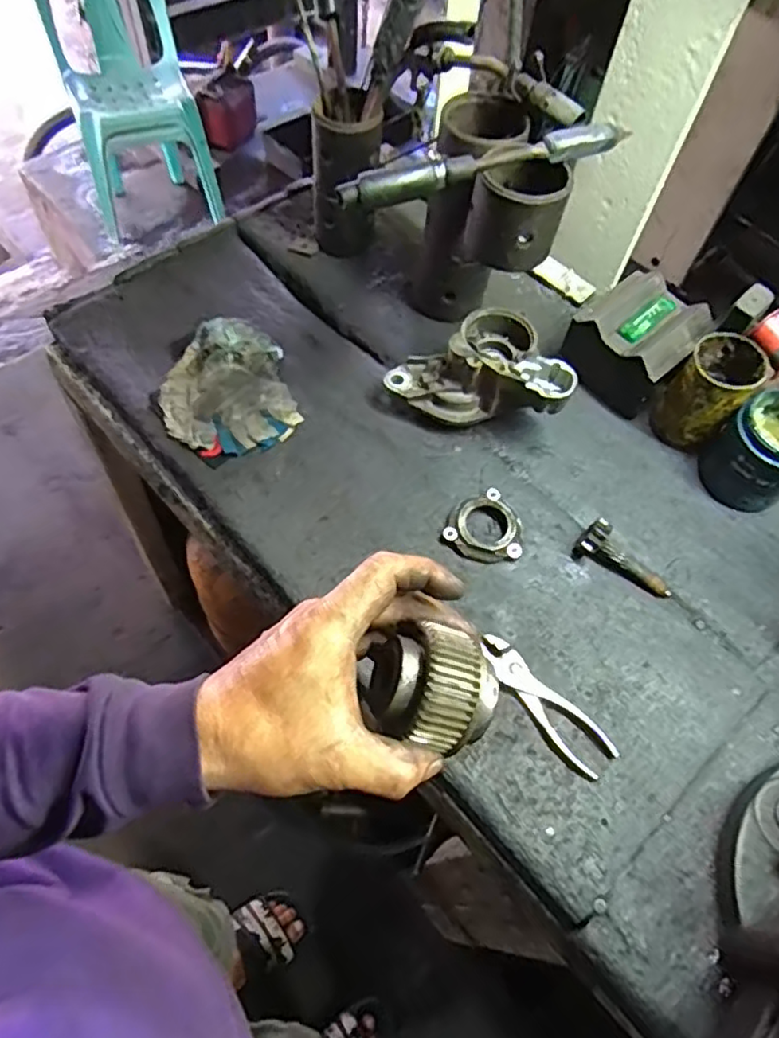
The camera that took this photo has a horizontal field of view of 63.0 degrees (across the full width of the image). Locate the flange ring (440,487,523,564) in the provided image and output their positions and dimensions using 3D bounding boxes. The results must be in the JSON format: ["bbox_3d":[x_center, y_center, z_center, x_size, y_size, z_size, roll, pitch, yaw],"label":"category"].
[{"bbox_3d":[0.101,0.005,0.658,0.078,0.019,0.079,2,60,-3],"label":"flange ring"}]

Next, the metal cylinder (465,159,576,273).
[{"bbox_3d":[0.130,-0.309,0.624,0.089,0.072,0.090,24,61,9],"label":"metal cylinder"}]

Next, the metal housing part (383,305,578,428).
[{"bbox_3d":[0.101,-0.164,0.705,0.193,0.095,0.113,16,60,5],"label":"metal housing part"}]

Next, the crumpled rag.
[{"bbox_3d":[-0.187,-0.149,0.719,0.147,0.047,0.159,-14,62,-12],"label":"crumpled rag"}]

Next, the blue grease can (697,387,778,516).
[{"bbox_3d":[0.392,-0.069,0.666,0.091,0.099,0.090,-33,68,-21],"label":"blue grease can"}]

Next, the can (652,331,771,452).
[{"bbox_3d":[0.345,-0.136,0.697,0.075,0.114,0.081,29,62,12],"label":"can"}]

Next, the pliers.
[{"bbox_3d":[0.138,0.162,0.570,0.038,0.011,0.145,-36,69,-22],"label":"pliers"}]

